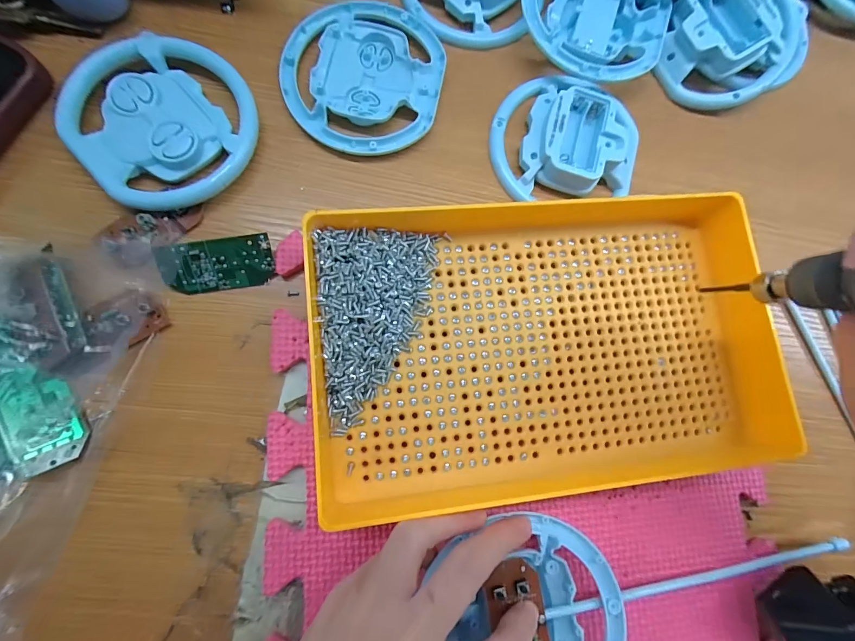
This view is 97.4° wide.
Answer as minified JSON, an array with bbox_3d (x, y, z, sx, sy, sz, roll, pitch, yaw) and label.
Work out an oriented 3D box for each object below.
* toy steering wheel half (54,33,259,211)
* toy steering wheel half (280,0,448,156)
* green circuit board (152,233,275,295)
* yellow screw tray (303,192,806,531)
[{"bbox_3d":[-0.154,-0.118,0.219,0.096,0.017,0.104,1,82,-5],"label":"toy steering wheel half"},{"bbox_3d":[-0.043,-0.159,0.241,0.101,0.011,0.105,14,81,-3],"label":"toy steering wheel half"},{"bbox_3d":[-0.118,-0.031,0.213,0.059,0.004,0.028,-10,114,-9],"label":"green circuit board"},{"bbox_3d":[0.072,0.010,0.207,0.260,0.039,0.162,-5,82,-5],"label":"yellow screw tray"}]

